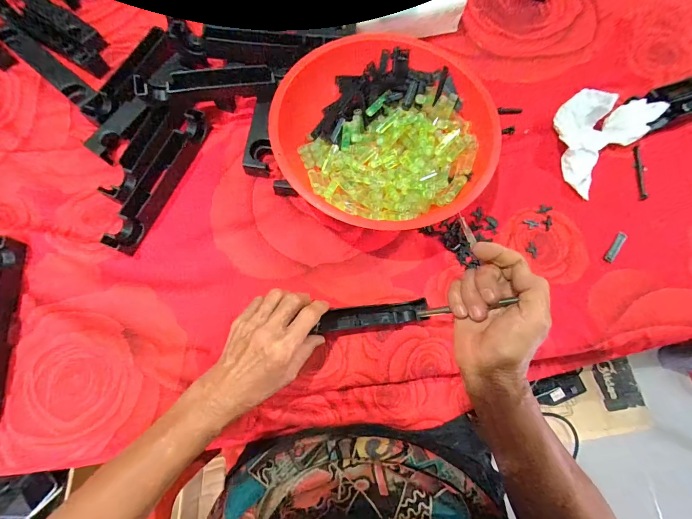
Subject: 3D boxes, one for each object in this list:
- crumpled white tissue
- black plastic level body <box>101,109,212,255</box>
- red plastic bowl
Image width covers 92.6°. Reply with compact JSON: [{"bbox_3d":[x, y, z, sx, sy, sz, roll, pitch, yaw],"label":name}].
[{"bbox_3d":[0.316,-0.164,0.422,0.098,0.050,0.135,42,77,11],"label":"crumpled white tissue"},{"bbox_3d":[-0.224,-0.099,0.399,0.030,0.023,0.191,21,74,5],"label":"black plastic level body"},{"bbox_3d":[0.046,-0.147,0.395,0.239,0.074,0.225,0,73,-1],"label":"red plastic bowl"}]

